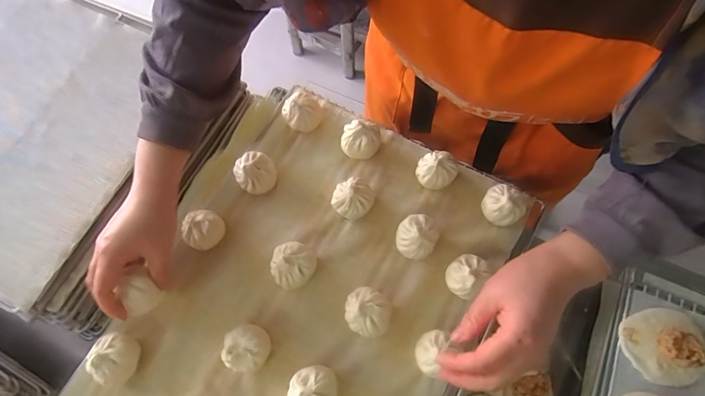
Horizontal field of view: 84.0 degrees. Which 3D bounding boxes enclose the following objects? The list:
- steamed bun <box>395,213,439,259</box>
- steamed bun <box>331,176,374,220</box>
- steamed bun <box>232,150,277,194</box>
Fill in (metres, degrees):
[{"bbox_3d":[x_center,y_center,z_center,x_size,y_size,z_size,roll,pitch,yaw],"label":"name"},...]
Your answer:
[{"bbox_3d":[0.077,0.048,0.478,0.047,0.053,0.047,-1,69,2],"label":"steamed bun"},{"bbox_3d":[0.001,0.001,0.502,0.052,0.050,0.052,16,70,9],"label":"steamed bun"},{"bbox_3d":[-0.128,-0.030,0.526,0.054,0.051,0.046,-36,71,-11],"label":"steamed bun"}]

